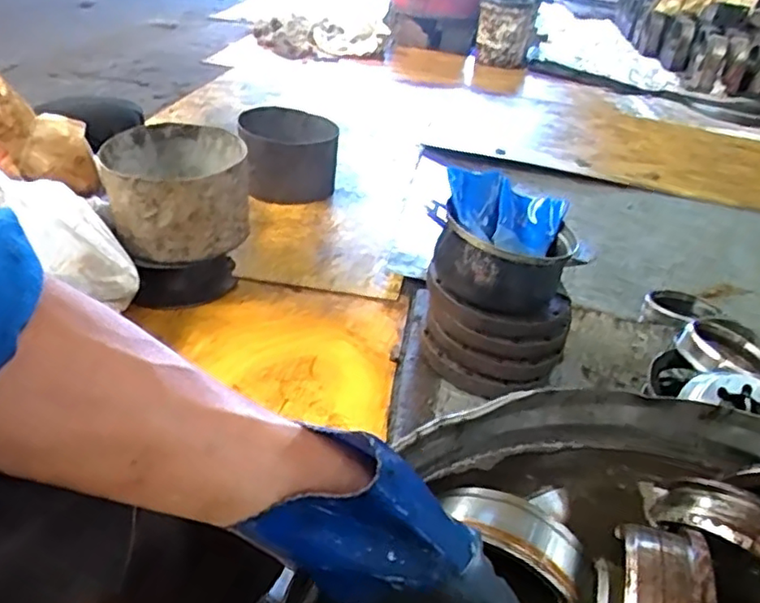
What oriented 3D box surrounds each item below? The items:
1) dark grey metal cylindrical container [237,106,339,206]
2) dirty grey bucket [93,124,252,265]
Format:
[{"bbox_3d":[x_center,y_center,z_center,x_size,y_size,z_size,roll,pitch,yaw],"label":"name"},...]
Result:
[{"bbox_3d":[-0.268,-0.431,1.917,0.276,0.206,0.304,2,32,-7],"label":"dark grey metal cylindrical container"},{"bbox_3d":[-0.430,-0.225,1.387,0.286,0.200,0.285,5,32,-3],"label":"dirty grey bucket"}]

